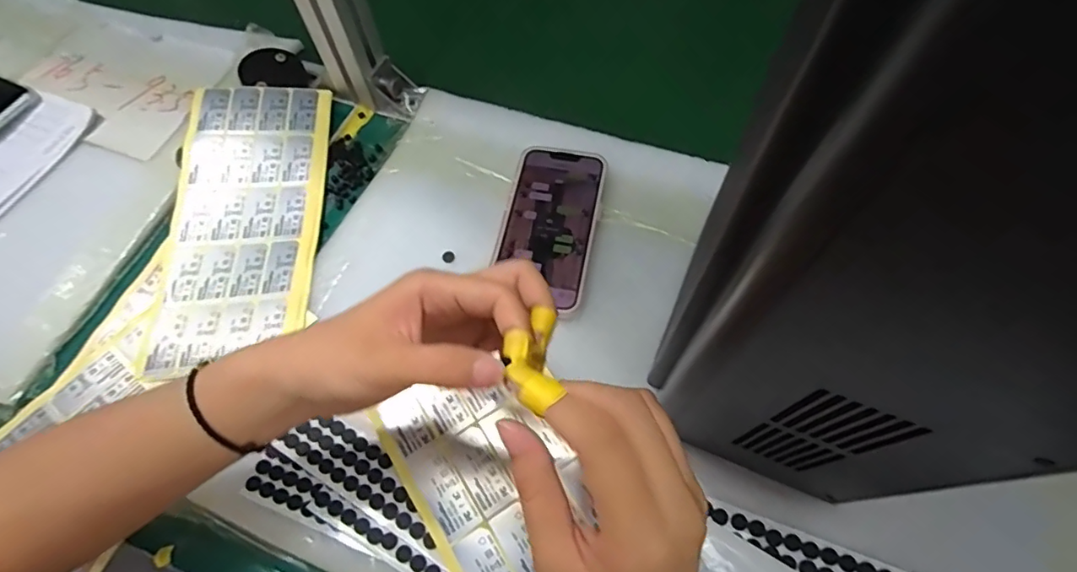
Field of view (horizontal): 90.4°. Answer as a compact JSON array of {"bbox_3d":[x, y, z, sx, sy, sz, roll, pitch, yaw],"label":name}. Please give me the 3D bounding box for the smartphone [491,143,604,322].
[{"bbox_3d":[0.009,-0.052,0.436,0.072,0.012,0.146,11,65,8],"label":"smartphone"}]

